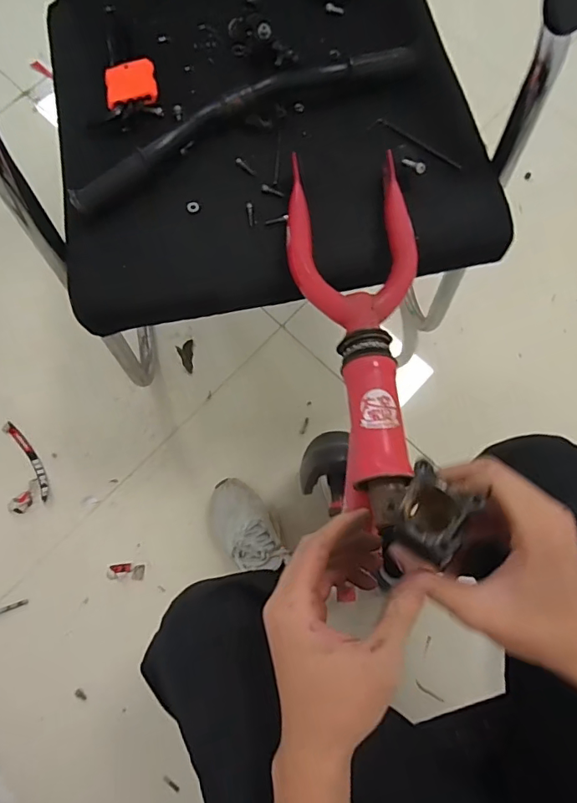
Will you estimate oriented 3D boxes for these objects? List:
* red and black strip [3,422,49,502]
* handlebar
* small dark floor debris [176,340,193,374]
[{"bbox_3d":[-0.485,0.109,0.914,0.026,0.008,0.165,-33,82,-6],"label":"red and black strip"},{"bbox_3d":[-0.044,-0.305,0.515,0.398,0.026,0.062,-26,79,-7],"label":"handlebar"},{"bbox_3d":[-0.203,-0.088,0.966,0.030,0.009,0.065,-6,80,-2],"label":"small dark floor debris"}]

